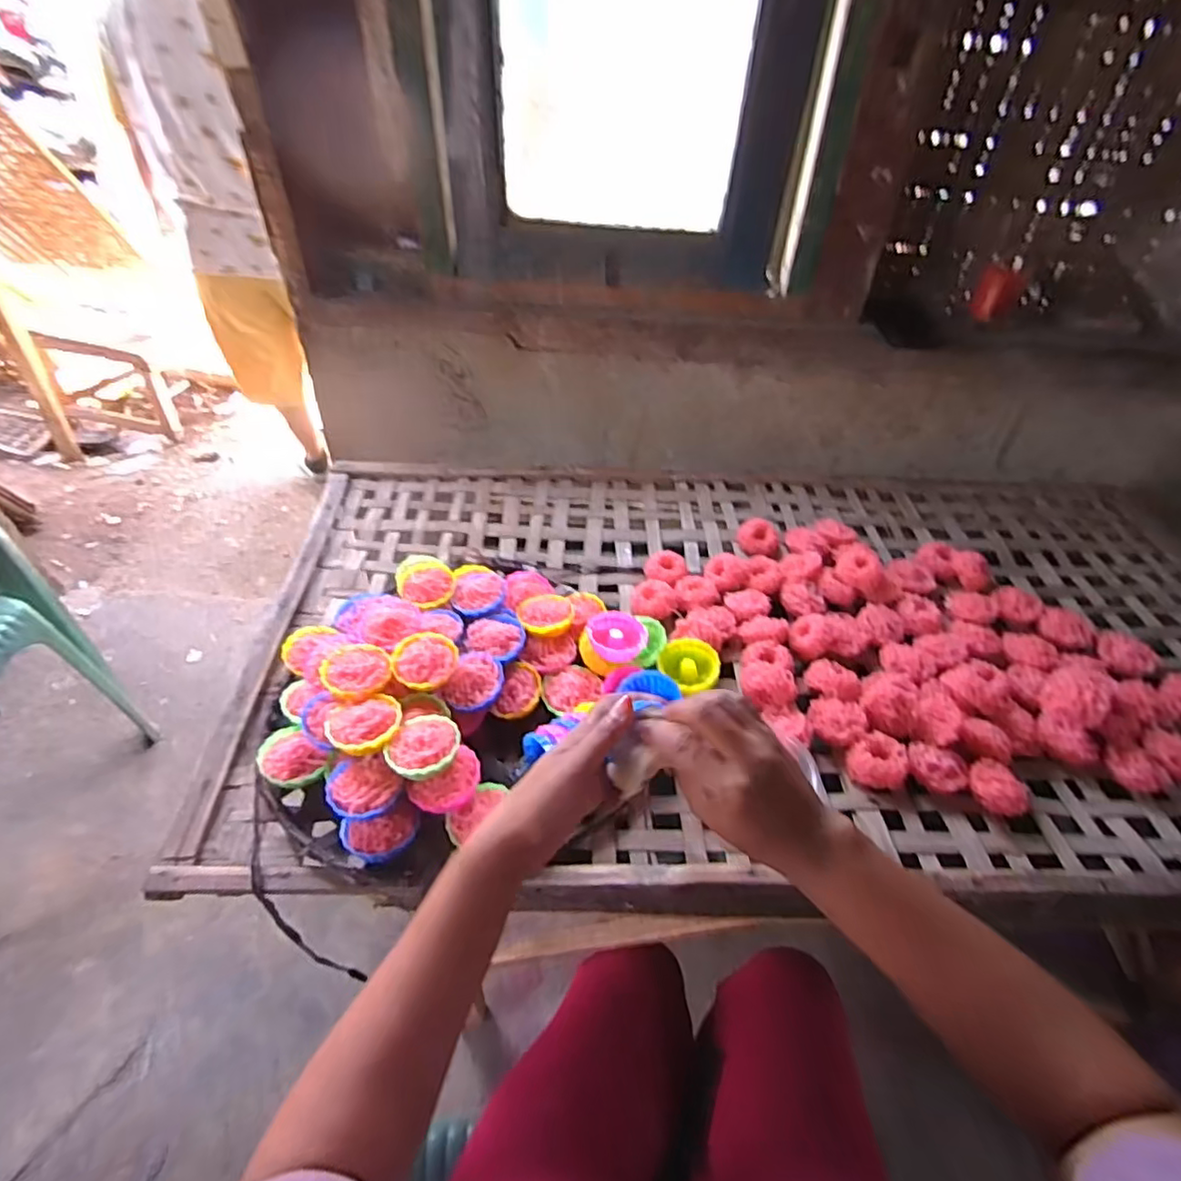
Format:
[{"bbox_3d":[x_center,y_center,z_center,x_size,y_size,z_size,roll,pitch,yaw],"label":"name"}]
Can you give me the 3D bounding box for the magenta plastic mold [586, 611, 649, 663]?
[{"bbox_3d":[0.027,0.054,0.650,0.061,0.033,0.064,8,45,5],"label":"magenta plastic mold"}]

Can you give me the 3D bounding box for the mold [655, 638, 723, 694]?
[{"bbox_3d":[0.102,0.077,0.644,0.060,0.022,0.066,-17,48,-19],"label":"mold"}]

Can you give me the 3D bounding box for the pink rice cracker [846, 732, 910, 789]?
[{"bbox_3d":[0.271,0.163,0.586,0.049,0.030,0.046,18,47,15],"label":"pink rice cracker"}]

